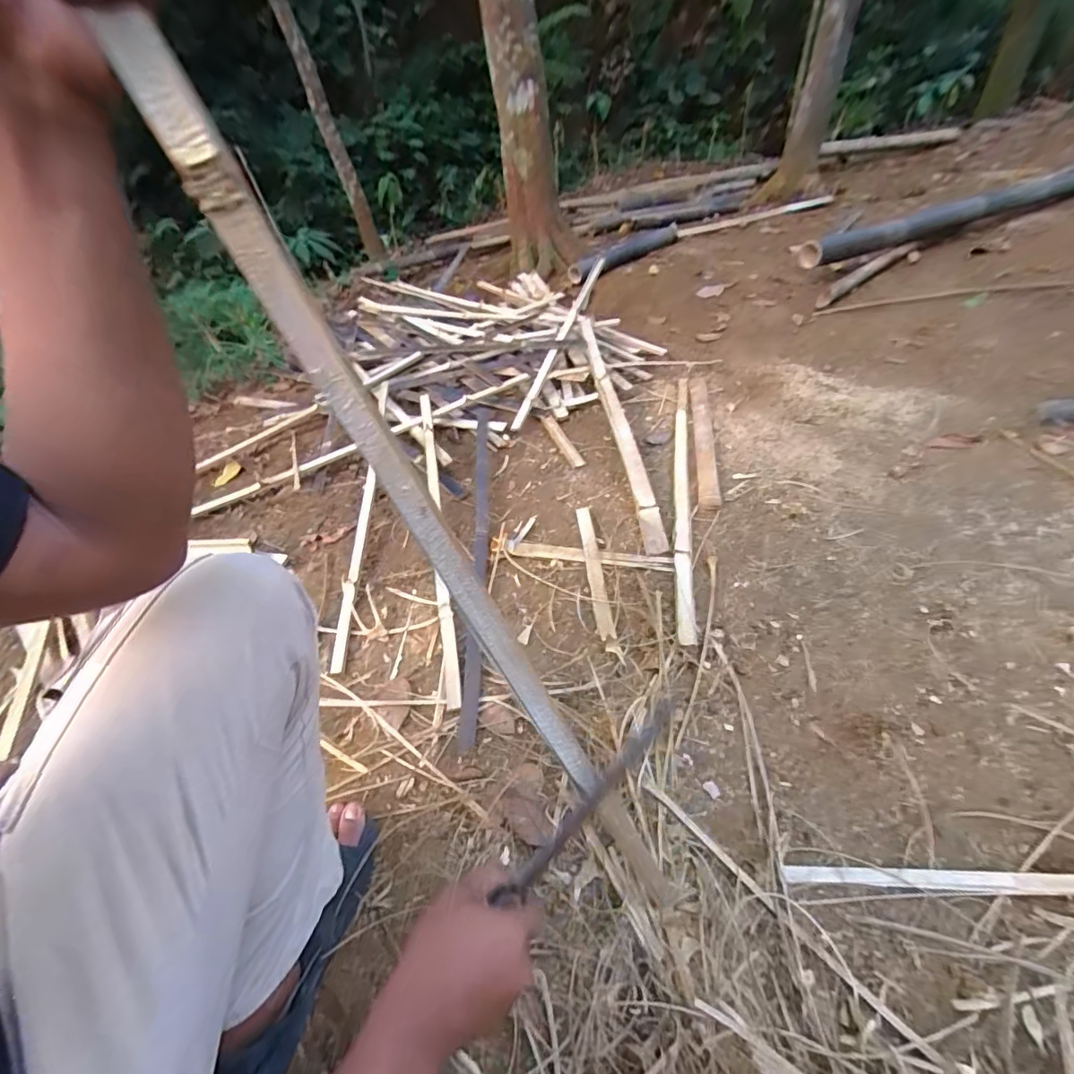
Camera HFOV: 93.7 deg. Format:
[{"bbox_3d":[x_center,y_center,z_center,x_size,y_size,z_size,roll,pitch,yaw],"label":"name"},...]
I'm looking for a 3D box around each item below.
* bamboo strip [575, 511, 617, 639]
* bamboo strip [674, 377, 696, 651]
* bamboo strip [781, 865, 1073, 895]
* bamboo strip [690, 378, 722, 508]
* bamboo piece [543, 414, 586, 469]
[{"bbox_3d":[0.103,0.053,0.912,0.030,0.010,0.305,-6,45,2],"label":"bamboo strip"},{"bbox_3d":[0.309,-0.133,1.071,0.031,0.011,0.843,4,46,12],"label":"bamboo strip"},{"bbox_3d":[0.434,0.367,0.540,0.319,0.026,0.019,-2,45,6],"label":"bamboo strip"},{"bbox_3d":[0.394,-0.246,1.187,0.046,0.014,0.542,3,46,11],"label":"bamboo strip"},{"bbox_3d":[0.063,-0.240,1.244,0.030,0.014,0.241,-16,45,-8],"label":"bamboo piece"}]

